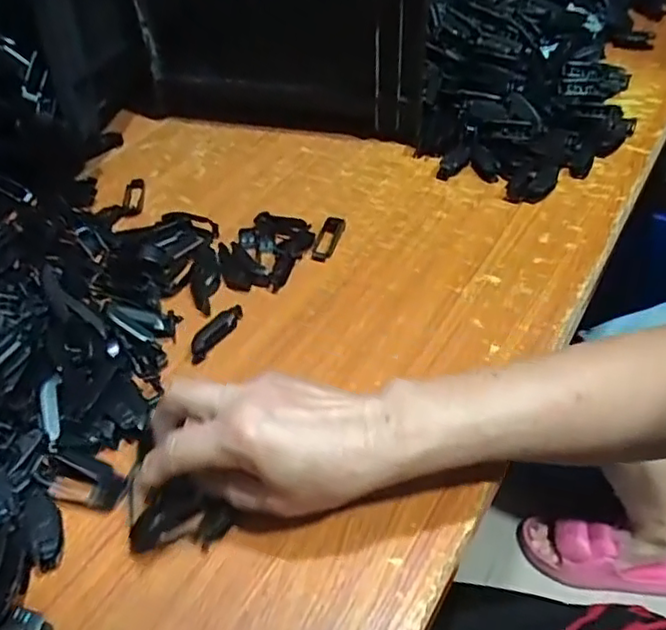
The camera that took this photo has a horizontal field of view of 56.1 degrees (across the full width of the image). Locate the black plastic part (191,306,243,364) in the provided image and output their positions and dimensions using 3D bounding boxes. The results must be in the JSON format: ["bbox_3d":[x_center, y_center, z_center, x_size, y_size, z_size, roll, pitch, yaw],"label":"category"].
[{"bbox_3d":[-0.091,0.013,0.483,0.015,0.011,0.056,23,51,22],"label":"black plastic part"}]

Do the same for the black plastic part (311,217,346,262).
[{"bbox_3d":[-0.004,-0.070,0.559,0.017,0.007,0.055,11,47,12],"label":"black plastic part"}]

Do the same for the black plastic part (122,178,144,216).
[{"bbox_3d":[-0.196,-0.117,0.616,0.017,0.007,0.055,-6,46,-5],"label":"black plastic part"}]

